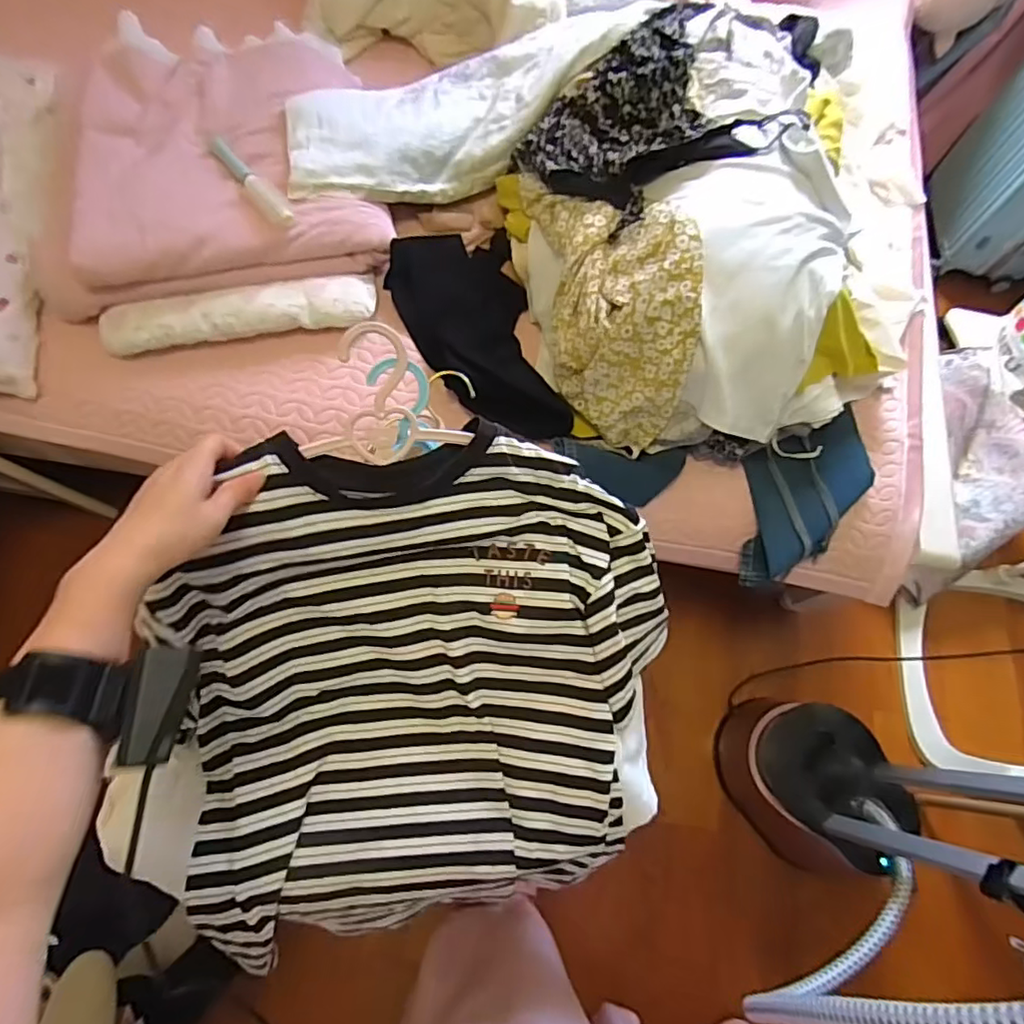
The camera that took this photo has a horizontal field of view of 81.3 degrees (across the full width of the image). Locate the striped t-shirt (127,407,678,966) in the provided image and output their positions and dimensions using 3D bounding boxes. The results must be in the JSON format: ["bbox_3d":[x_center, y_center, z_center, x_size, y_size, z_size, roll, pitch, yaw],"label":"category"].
[{"bbox_3d":[-0.071,0.155,0.508,0.412,0.115,0.434,-1,89,-1],"label":"striped t-shirt"}]

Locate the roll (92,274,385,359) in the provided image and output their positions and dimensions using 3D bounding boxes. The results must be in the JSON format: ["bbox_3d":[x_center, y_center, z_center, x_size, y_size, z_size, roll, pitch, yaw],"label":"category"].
[{"bbox_3d":[-0.434,-0.323,0.946,0.422,0.047,0.075,-12,72,-7],"label":"roll"}]

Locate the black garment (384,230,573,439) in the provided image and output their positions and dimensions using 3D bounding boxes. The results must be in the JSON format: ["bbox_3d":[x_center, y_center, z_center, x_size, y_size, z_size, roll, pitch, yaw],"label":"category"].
[{"bbox_3d":[-0.061,-0.288,0.974,0.207,0.042,0.402,-15,72,-8],"label":"black garment"}]

